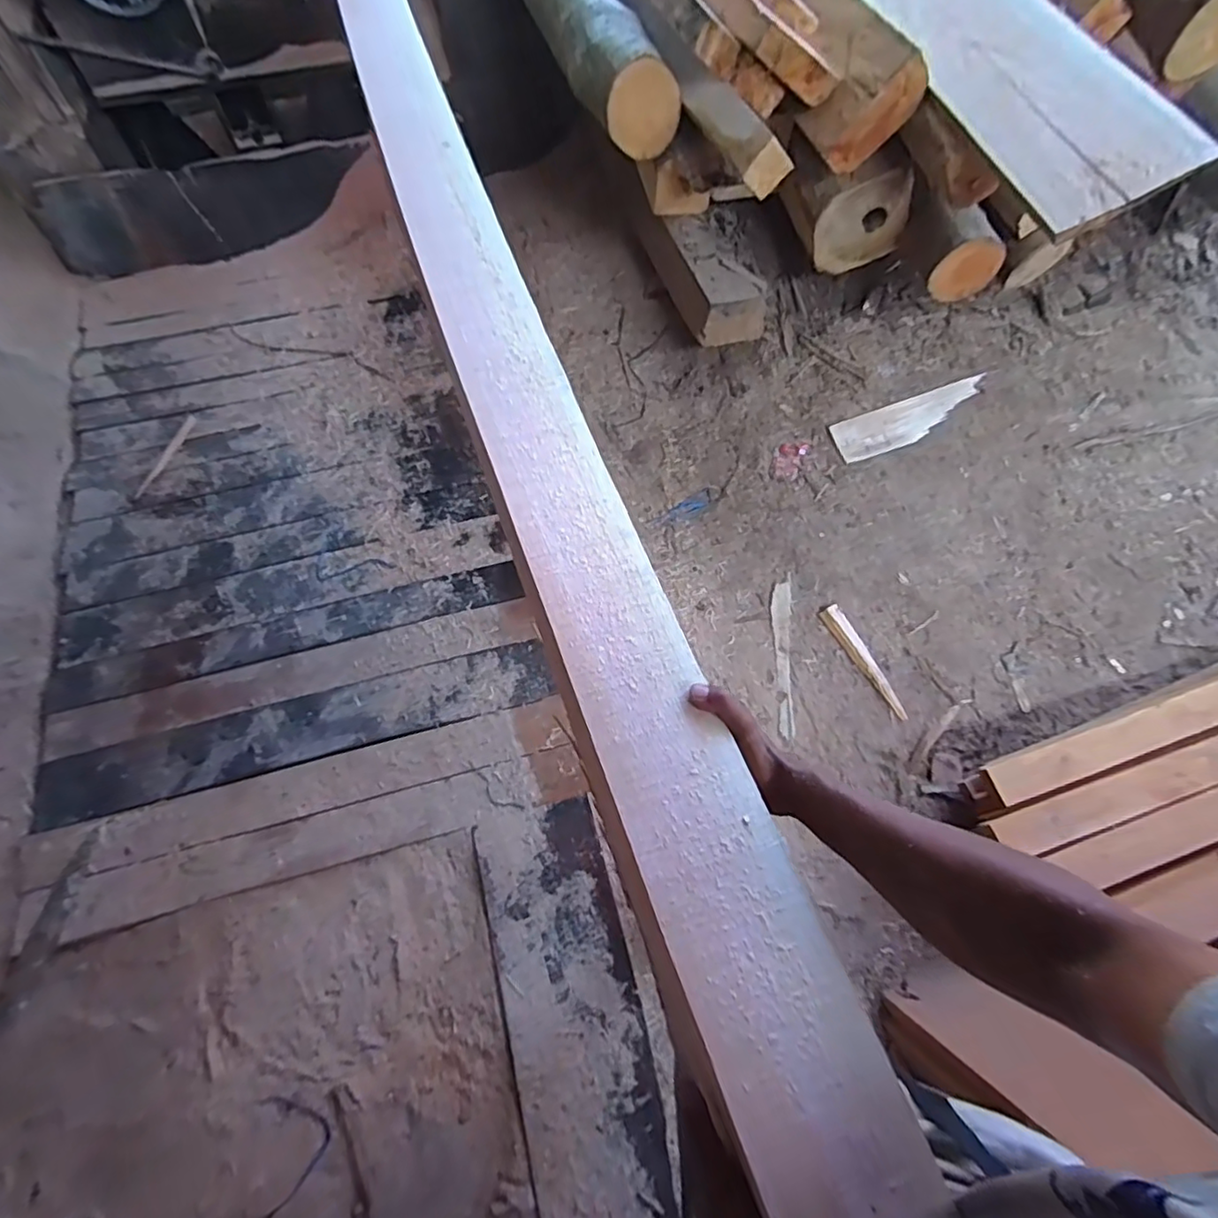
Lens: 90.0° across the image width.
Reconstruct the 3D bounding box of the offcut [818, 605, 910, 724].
[{"bbox_3d":[0.665,0.132,1.578,0.050,0.018,0.332,-26,66,-12],"label":"offcut"}]

